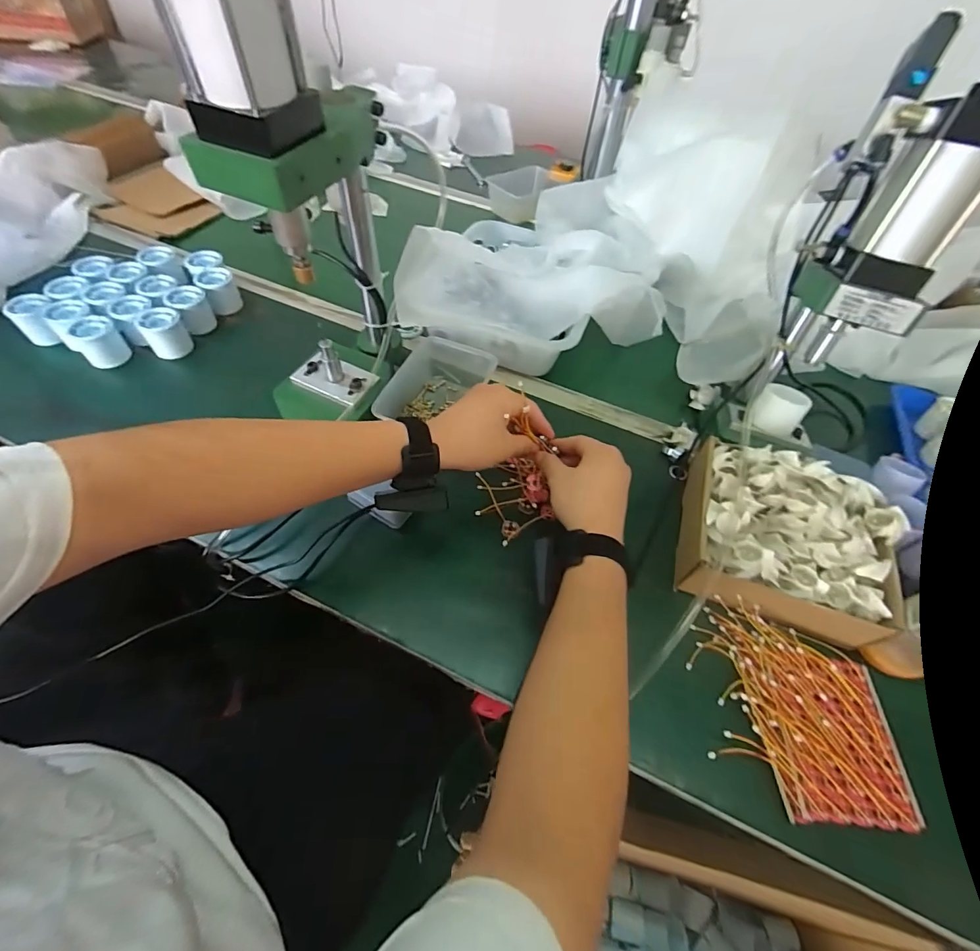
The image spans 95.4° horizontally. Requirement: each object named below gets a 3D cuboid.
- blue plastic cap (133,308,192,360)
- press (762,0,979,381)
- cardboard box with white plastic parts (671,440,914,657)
[{"bbox_3d":[-0.483,-0.210,0.666,0.056,0.059,0.049,-32,62,-25],"label":"blue plastic cap"},{"bbox_3d":[0.399,-0.263,0.437,0.090,0.386,0.160,3,53,-3],"label":"press"},{"bbox_3d":[0.323,0.062,0.493,0.198,0.089,0.182,19,54,9],"label":"cardboard box with white plastic parts"}]

